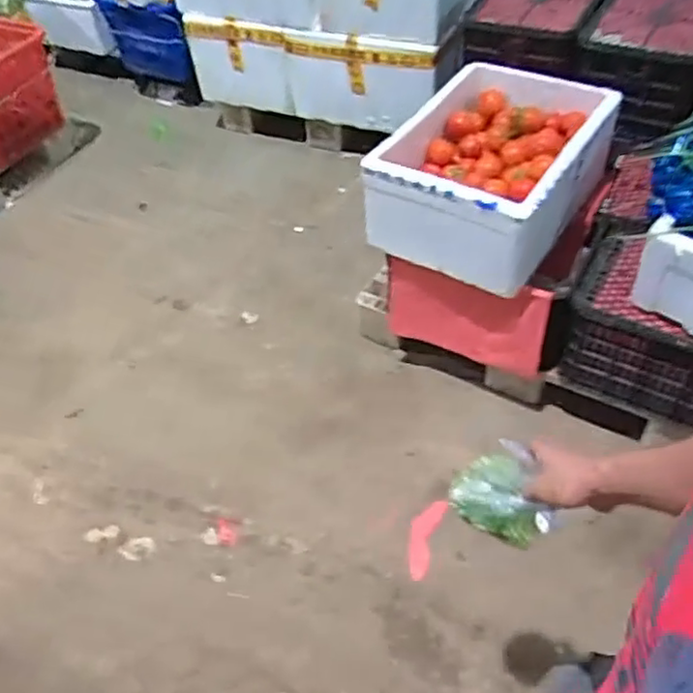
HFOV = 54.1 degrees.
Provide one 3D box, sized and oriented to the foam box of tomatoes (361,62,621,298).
[{"bbox_3d":[0.371,-0.445,1.652,0.418,0.263,0.635,22,54,24],"label":"foam box of tomatoes"}]

